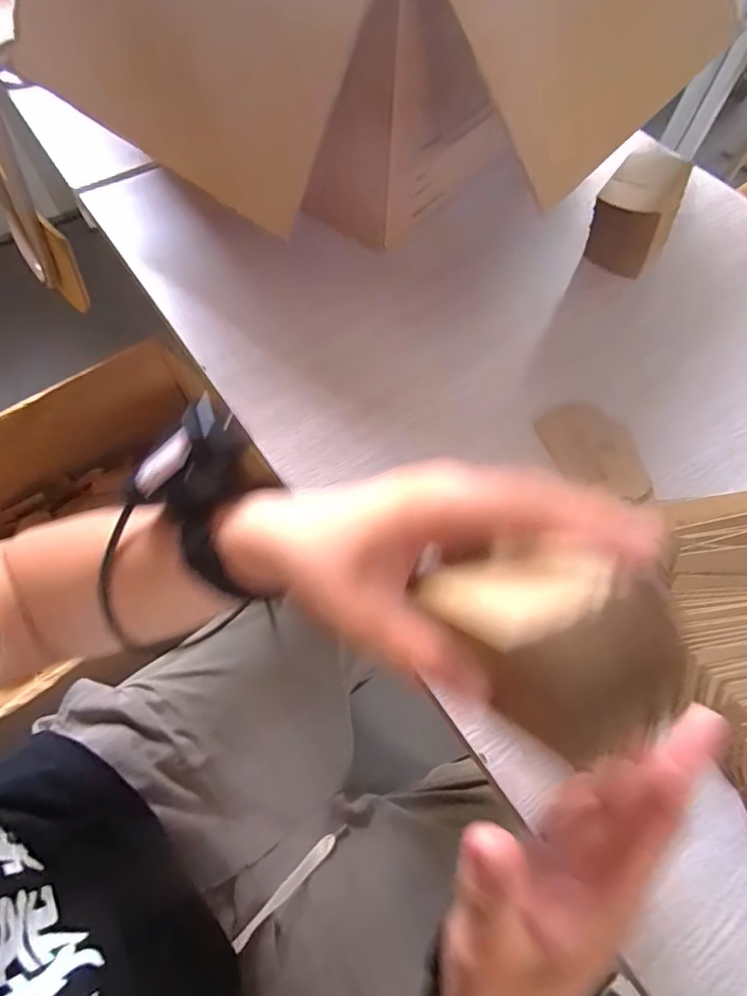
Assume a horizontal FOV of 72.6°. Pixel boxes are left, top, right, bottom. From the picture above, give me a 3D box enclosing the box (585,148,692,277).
[{"bbox_3d":[0.252,-0.271,0.487,0.070,0.073,0.094,30,66,14],"label":"box"}]

